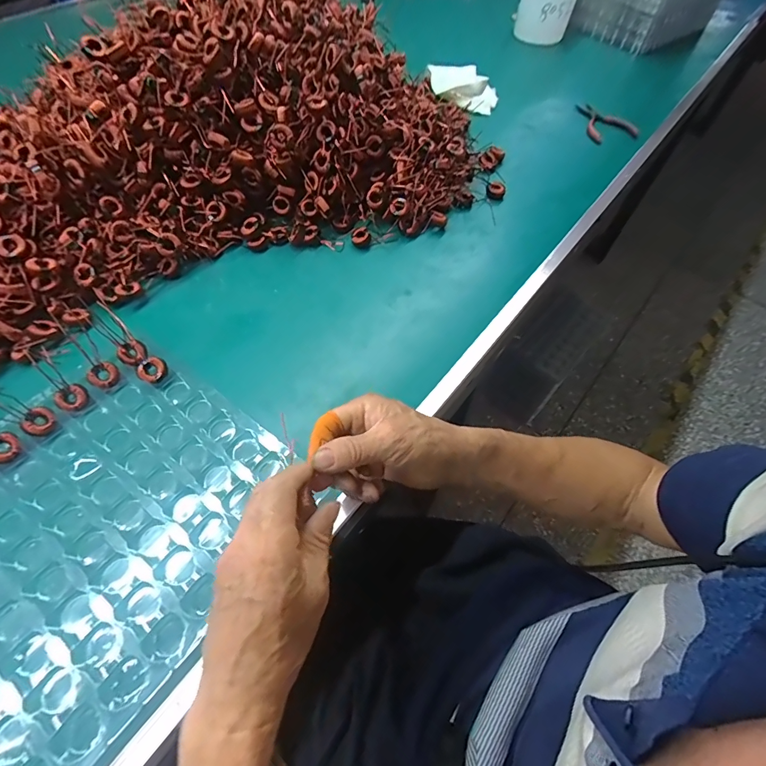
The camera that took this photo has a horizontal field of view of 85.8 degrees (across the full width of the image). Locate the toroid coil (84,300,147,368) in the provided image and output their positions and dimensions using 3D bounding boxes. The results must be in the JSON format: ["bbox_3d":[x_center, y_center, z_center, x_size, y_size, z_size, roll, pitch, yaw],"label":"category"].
[{"bbox_3d":[-0.283,-0.054,0.432,0.100,0.020,0.025,40,65,19],"label":"toroid coil"}]

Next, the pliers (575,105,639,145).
[{"bbox_3d":[0.389,-0.473,0.737,0.075,0.018,0.121,-12,60,-10],"label":"pliers"}]

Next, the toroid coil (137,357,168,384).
[{"bbox_3d":[-0.237,-0.014,0.423,0.026,0.007,0.027,32,62,15],"label":"toroid coil"}]

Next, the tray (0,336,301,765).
[{"bbox_3d":[-0.246,0.112,0.349,0.298,0.024,0.278,33,63,17],"label":"tray"}]

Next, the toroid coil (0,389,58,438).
[{"bbox_3d":[-0.344,0.025,0.386,0.073,0.009,0.026,33,63,-10],"label":"toroid coil"}]

